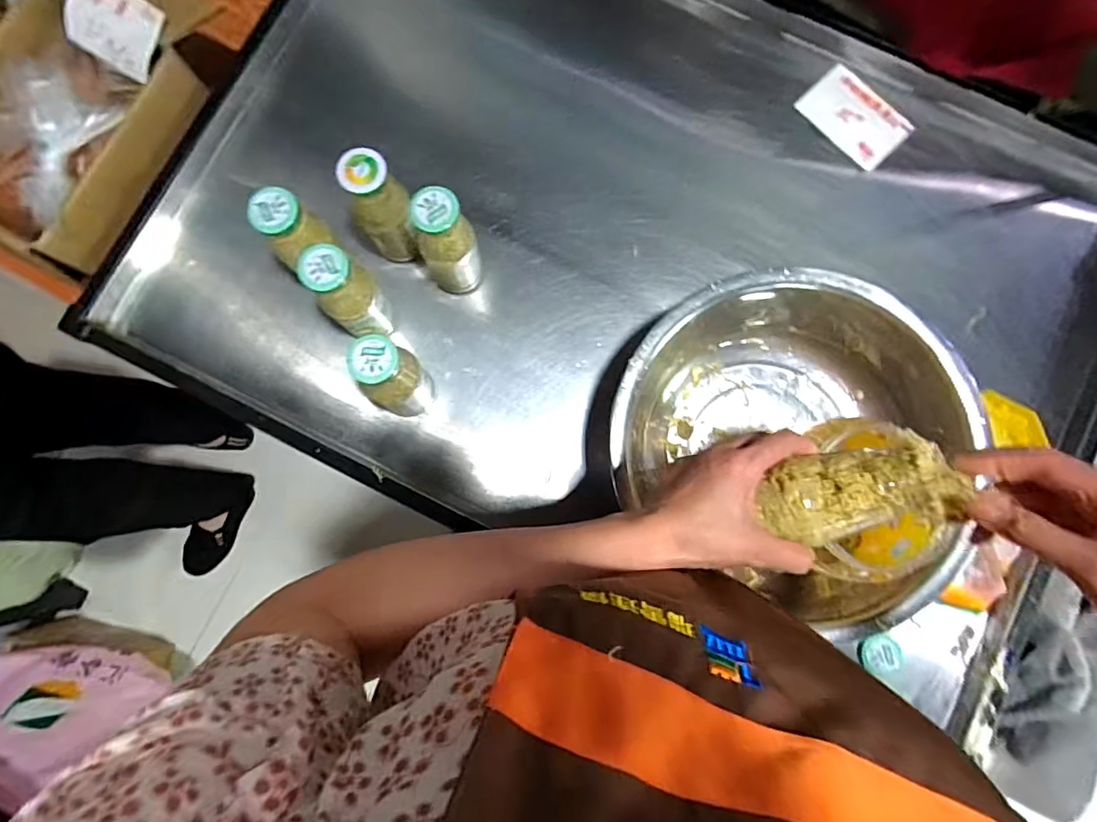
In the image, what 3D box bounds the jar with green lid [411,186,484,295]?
[{"bbox_3d":[-0.112,-0.188,0.619,0.063,0.172,0.050,-17,82,-3],"label":"jar with green lid"}]

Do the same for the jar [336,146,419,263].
[{"bbox_3d":[-0.190,-0.229,0.621,0.062,0.169,0.053,-32,83,-5],"label":"jar"}]

